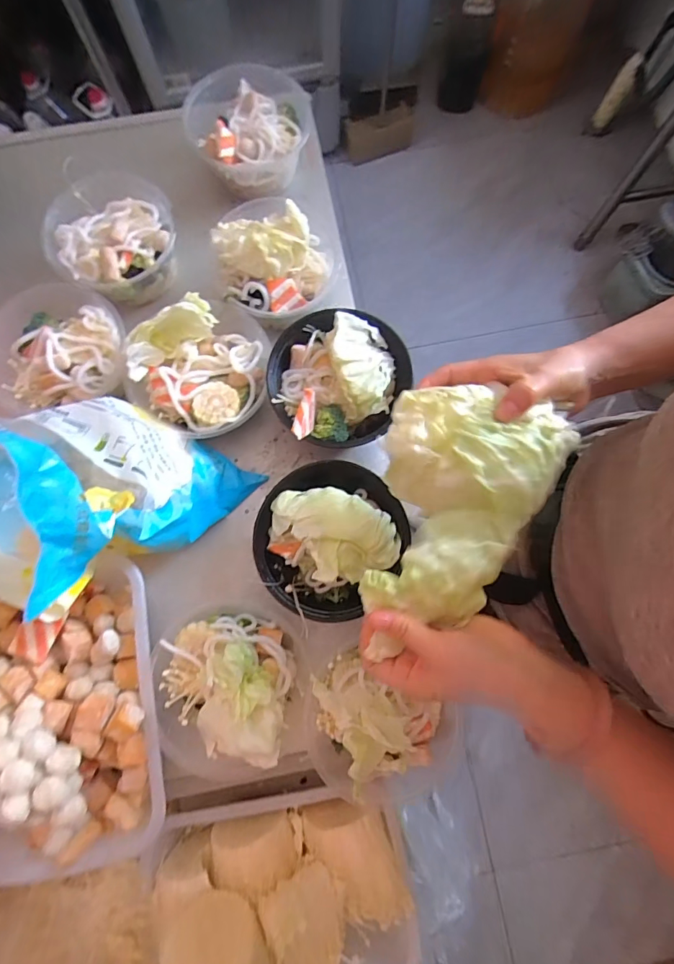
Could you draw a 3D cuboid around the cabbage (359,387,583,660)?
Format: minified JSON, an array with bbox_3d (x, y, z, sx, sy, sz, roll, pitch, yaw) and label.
[{"bbox_3d":[0.101,0.019,0.363,0.142,0.061,0.190,18,80,3],"label":"cabbage"}]

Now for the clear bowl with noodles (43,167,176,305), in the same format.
[{"bbox_3d":[-0.285,-0.313,0.566,0.149,0.064,0.156,0,79,0],"label":"clear bowl with noodles"}]

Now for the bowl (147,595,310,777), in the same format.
[{"bbox_3d":[-0.112,0.218,0.467,0.159,0.091,0.162,0,79,0],"label":"bowl"}]

